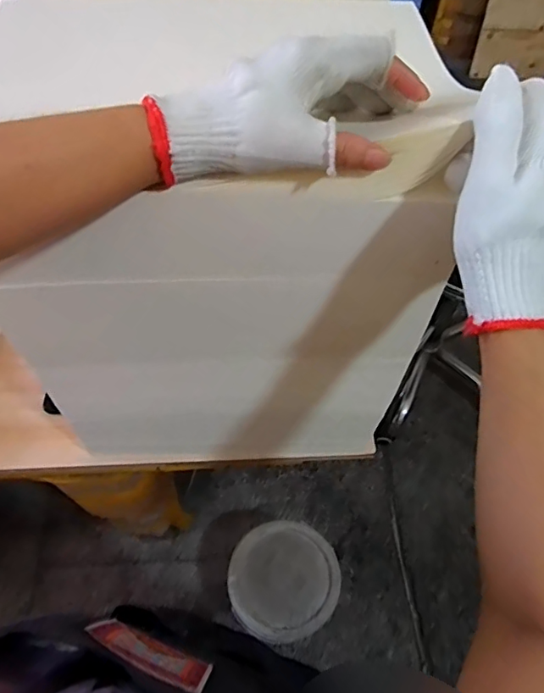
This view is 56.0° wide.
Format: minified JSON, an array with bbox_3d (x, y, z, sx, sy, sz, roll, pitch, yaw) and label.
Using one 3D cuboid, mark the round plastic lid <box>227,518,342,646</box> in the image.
[{"bbox_3d":[0.026,0.578,1.272,0.266,0.044,0.262,0,58,0],"label":"round plastic lid"}]

